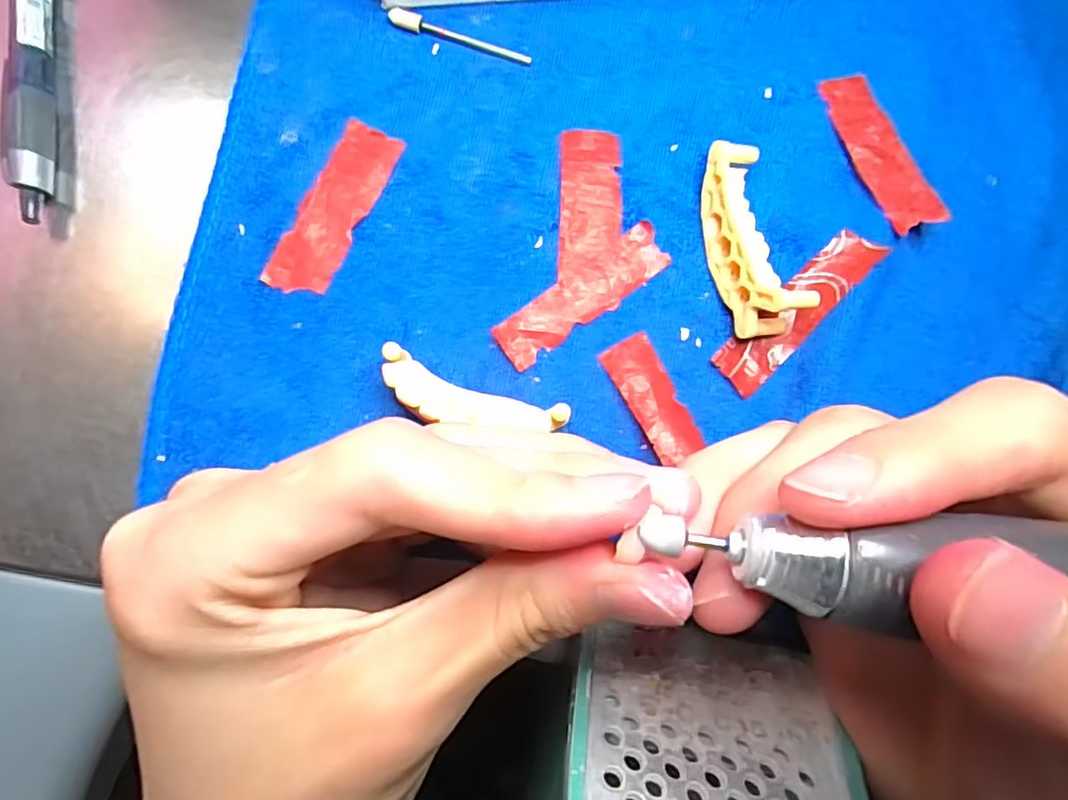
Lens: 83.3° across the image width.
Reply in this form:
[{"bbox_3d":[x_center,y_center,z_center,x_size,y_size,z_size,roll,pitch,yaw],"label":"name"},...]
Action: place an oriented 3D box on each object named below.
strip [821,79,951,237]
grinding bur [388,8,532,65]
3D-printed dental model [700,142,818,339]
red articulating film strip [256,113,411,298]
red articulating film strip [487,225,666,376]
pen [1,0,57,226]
[{"bbox_3d":[0.108,-0.079,0.188,0.016,0.011,0.057,-17,83,-3],"label":"strip"},{"bbox_3d":[-0.024,-0.118,0.194,0.047,0.004,0.005,17,82,2],"label":"grinding bur"},{"bbox_3d":[0.063,-0.048,0.178,0.019,0.020,0.057,-12,82,-2],"label":"3D-printed dental model"},{"bbox_3d":[-0.061,-0.058,0.185,0.019,0.004,0.057,27,83,3],"label":"red articulating film strip"},{"bbox_3d":[0.015,-0.032,0.183,0.058,0.004,0.016,-38,84,-6],"label":"red articulating film strip"},{"bbox_3d":[-0.159,-0.120,0.190,0.011,0.013,0.133,-6,82,-2],"label":"pen"}]

